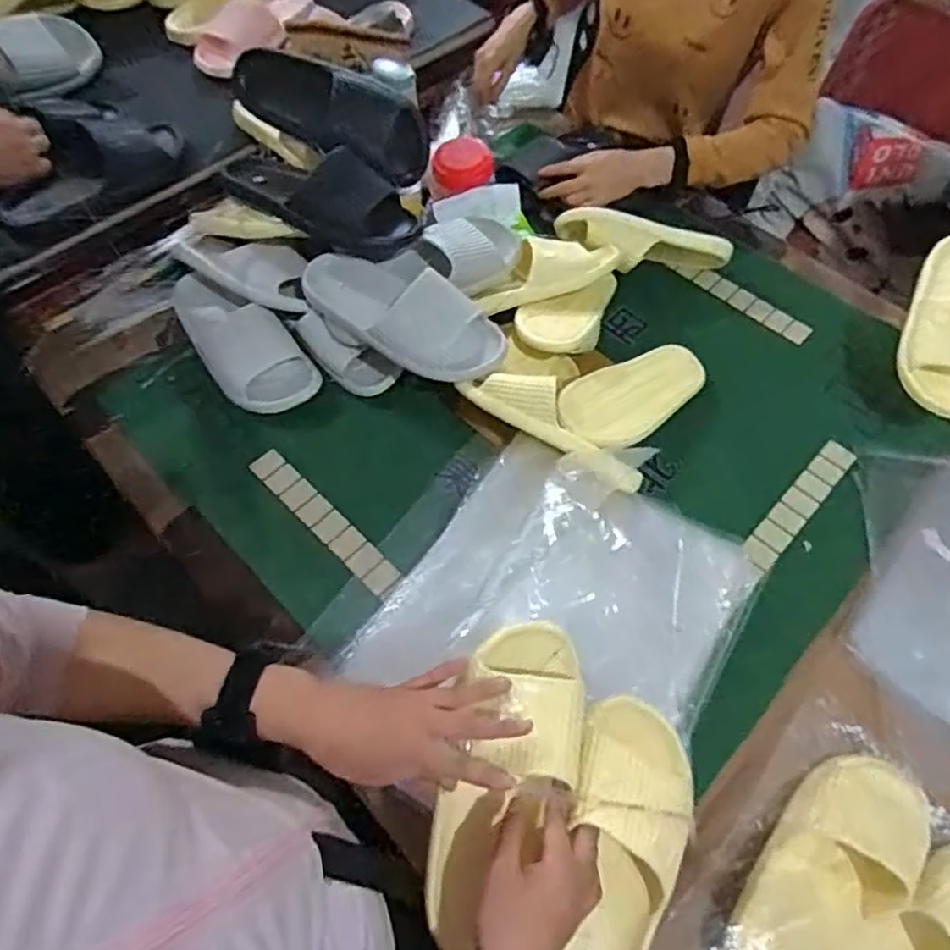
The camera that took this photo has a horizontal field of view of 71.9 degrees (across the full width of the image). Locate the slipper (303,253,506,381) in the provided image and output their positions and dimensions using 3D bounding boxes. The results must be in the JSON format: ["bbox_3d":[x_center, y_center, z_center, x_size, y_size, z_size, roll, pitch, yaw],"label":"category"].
[{"bbox_3d":[-0.094,-0.202,0.811,0.274,0.070,0.108,24,64,11],"label":"slipper"}]

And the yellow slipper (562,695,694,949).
[{"bbox_3d":[0.108,0.295,0.491,0.089,0.059,0.245,15,69,6],"label":"yellow slipper"}]

